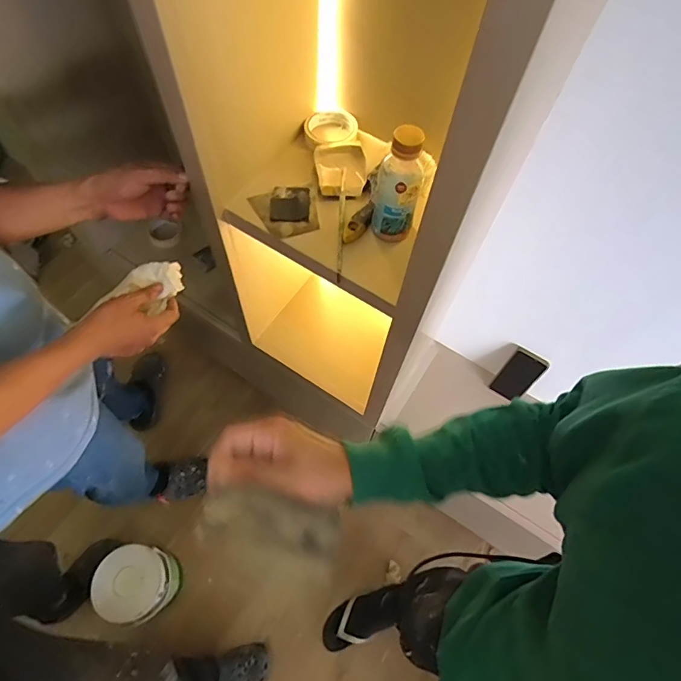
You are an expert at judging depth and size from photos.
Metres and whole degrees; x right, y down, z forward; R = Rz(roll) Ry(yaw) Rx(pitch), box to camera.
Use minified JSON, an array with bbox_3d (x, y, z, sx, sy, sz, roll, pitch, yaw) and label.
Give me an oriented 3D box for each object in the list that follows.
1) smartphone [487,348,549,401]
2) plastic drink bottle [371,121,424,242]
[{"bbox_3d":[0.423,0.084,1.057,0.077,0.164,0.012,31,51,14],"label":"smartphone"},{"bbox_3d":[0.076,-0.216,0.619,0.068,0.163,0.052,13,63,3],"label":"plastic drink bottle"}]

